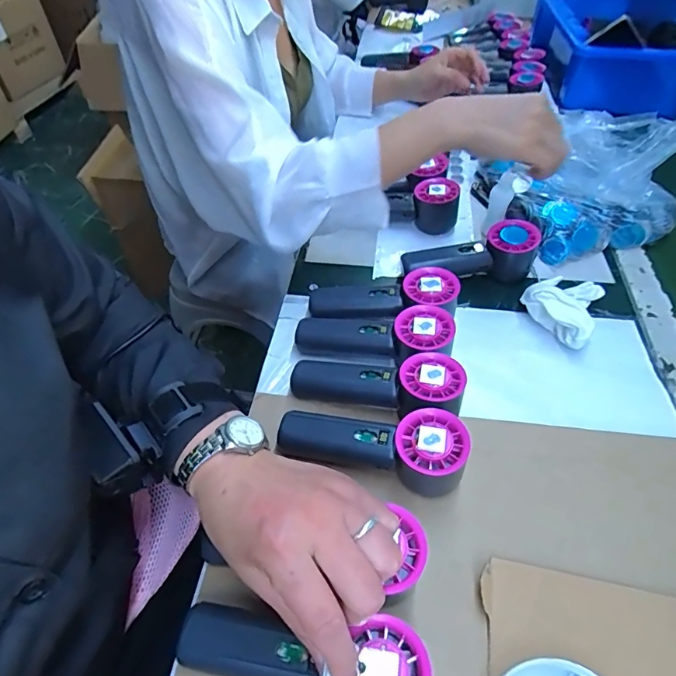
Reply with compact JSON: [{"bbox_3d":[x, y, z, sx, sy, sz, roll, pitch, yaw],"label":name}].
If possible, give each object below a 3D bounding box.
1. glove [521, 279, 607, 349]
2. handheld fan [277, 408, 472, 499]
[{"bbox_3d":[0.255,-0.041,0.489,0.101,0.046,0.079,-35,58,-25],"label":"glove"},{"bbox_3d":[0.027,0.086,0.376,0.154,0.054,0.054,12,51,11],"label":"handheld fan"}]

